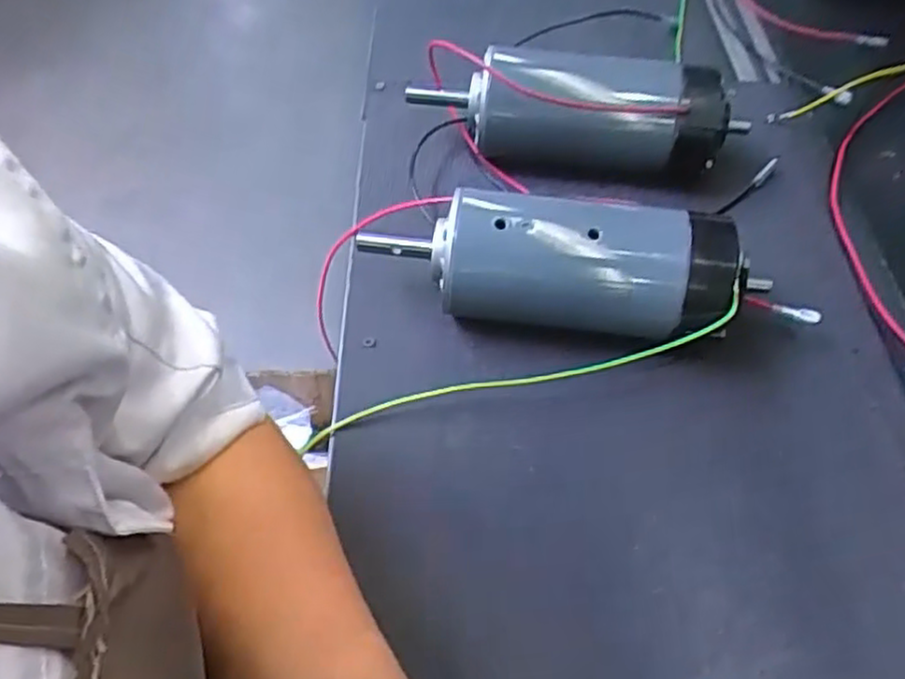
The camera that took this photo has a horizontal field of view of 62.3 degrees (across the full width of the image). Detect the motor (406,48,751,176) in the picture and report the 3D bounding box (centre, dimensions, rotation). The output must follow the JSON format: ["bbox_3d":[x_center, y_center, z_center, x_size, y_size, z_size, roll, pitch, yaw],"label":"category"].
[{"bbox_3d":[0.081,-0.157,0.503,0.220,0.077,0.060,8,53,5],"label":"motor"}]

